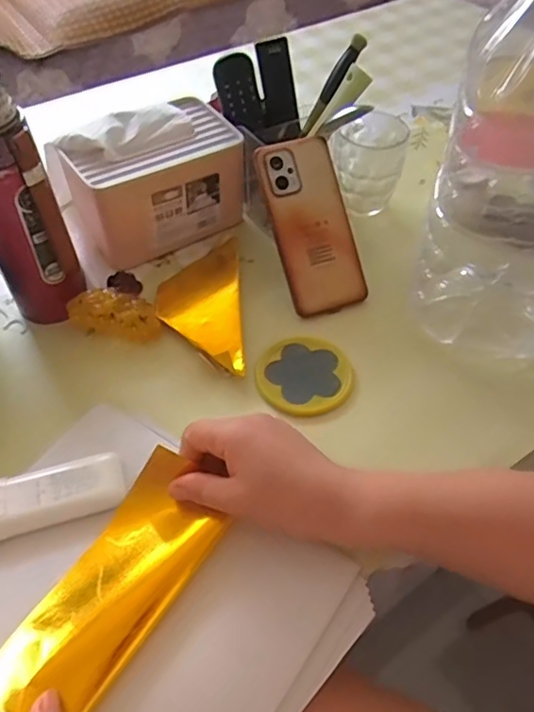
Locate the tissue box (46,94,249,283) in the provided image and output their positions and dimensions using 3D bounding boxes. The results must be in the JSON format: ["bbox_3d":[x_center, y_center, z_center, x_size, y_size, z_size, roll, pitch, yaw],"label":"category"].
[{"bbox_3d":[-0.121,-0.182,0.605,0.170,0.116,0.127,-31,58,-24],"label":"tissue box"}]

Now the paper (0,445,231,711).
[{"bbox_3d":[-0.097,0.147,0.366,0.065,0.029,0.170,28,61,21],"label":"paper"}]

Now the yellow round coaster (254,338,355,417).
[{"bbox_3d":[0.033,0.015,0.500,0.082,0.005,0.080,0,51,0],"label":"yellow round coaster"}]

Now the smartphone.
[{"bbox_3d":[0.045,-0.125,0.547,0.075,0.015,0.166,-17,93,-14],"label":"smartphone"}]

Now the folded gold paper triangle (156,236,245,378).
[{"bbox_3d":[-0.066,-0.051,0.550,0.080,0.019,0.174,-3,51,-3],"label":"folded gold paper triangle"}]

